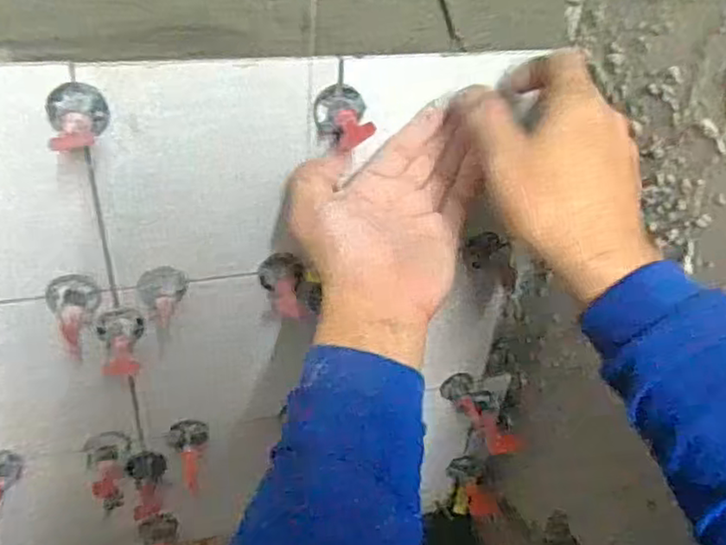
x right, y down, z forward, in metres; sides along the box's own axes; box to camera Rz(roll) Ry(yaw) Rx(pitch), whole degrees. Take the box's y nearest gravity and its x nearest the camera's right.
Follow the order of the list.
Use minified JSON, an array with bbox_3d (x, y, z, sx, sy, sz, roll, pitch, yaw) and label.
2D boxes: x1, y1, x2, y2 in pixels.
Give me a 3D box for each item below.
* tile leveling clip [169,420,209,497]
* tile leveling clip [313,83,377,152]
[{"bbox_3d":[-0.139,0.149,0.529,0.030,0.028,0.058,-5,77,-13],"label":"tile leveling clip"},{"bbox_3d":[-0.010,-0.090,0.397,0.031,0.034,0.037,-7,37,-16],"label":"tile leveling clip"}]

